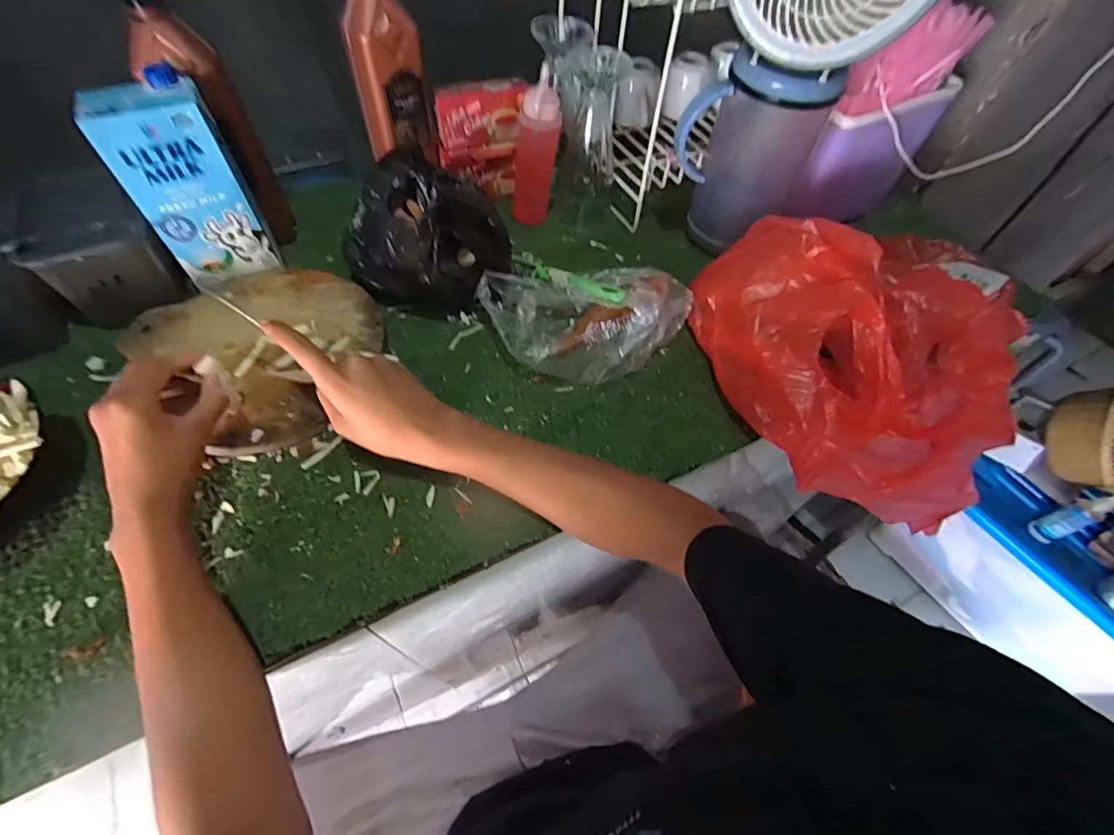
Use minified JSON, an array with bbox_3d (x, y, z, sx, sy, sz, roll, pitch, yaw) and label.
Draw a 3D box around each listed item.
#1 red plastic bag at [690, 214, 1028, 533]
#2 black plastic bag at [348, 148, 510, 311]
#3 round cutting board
[{"bbox_3d":[0.292,-0.066,0.484,0.223,0.137,0.302,-6,56,-8],"label":"red plastic bag"},{"bbox_3d":[-0.140,-0.192,0.527,0.165,0.144,0.095,9,55,1],"label":"black plastic bag"},{"bbox_3d":[-0.308,-0.087,0.530,0.252,0.023,0.209,36,60,18],"label":"round cutting board"}]

